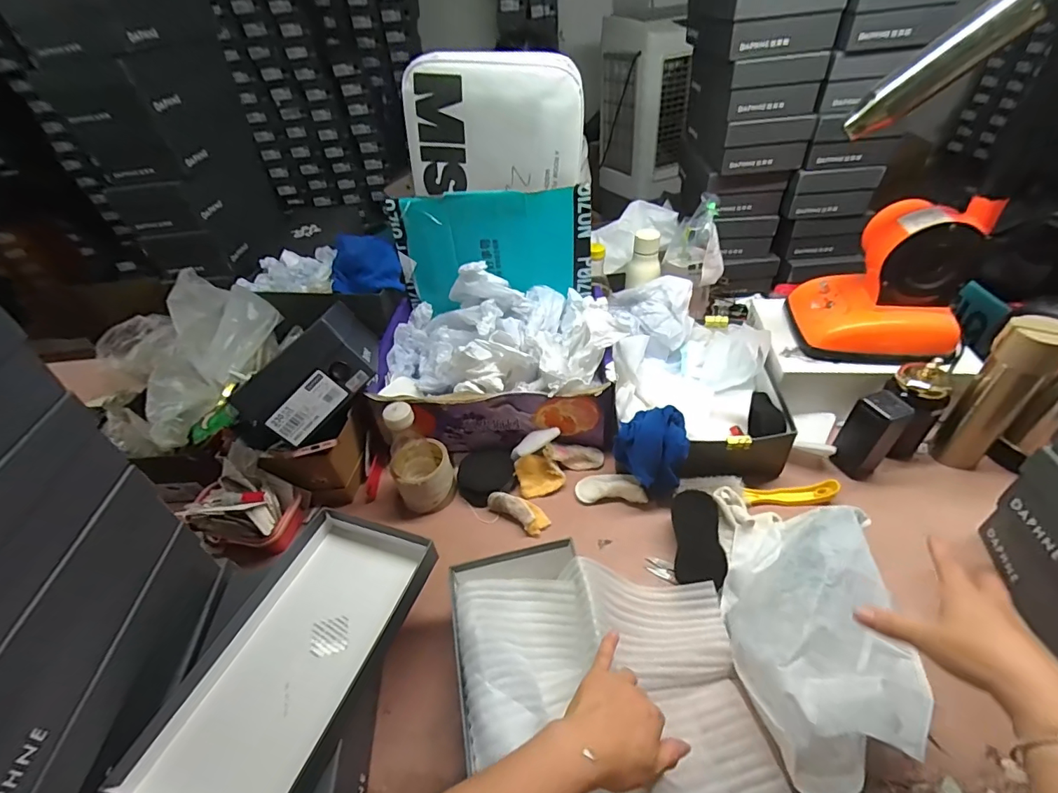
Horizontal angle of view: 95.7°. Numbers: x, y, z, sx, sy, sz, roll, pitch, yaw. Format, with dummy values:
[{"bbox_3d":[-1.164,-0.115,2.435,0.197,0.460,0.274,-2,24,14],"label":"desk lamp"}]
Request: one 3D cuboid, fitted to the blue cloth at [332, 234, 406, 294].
[{"bbox_3d":[-0.312,-0.242,0.921,0.130,0.102,0.107,-15,43,-8],"label":"blue cloth"}]

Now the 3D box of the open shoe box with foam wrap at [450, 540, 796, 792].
[{"bbox_3d":[0.084,0.301,0.515,0.300,0.090,0.288,-11,42,-4],"label":"open shoe box with foam wrap"}]

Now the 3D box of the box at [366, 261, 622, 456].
[{"bbox_3d":[-0.057,-0.073,0.839,0.395,0.181,0.300,-5,42,3],"label":"box"}]

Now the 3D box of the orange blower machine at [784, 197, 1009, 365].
[{"bbox_3d":[0.549,-0.173,0.743,0.222,0.218,0.167,9,44,17],"label":"orange blower machine"}]

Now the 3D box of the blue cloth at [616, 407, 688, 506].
[{"bbox_3d":[0.183,0.078,0.717,0.104,0.103,0.099,15,47,23],"label":"blue cloth"}]

